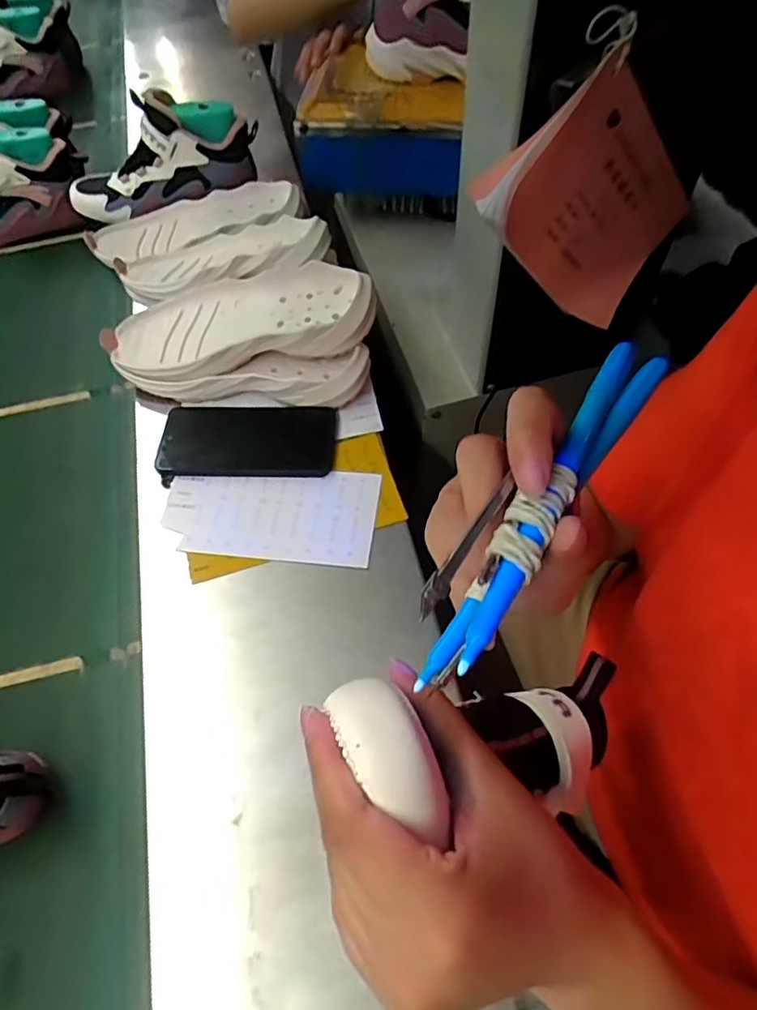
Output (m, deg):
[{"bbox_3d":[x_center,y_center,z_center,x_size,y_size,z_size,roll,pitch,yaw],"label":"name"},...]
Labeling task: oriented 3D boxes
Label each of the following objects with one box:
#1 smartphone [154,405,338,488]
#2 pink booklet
[{"bbox_3d":[-0.125,-0.066,0.563,0.163,0.013,0.083,0,57,3],"label":"smartphone"},{"bbox_3d":[0.172,-0.236,0.462,0.133,0.190,0.026,-54,48,16],"label":"pink booklet"}]

